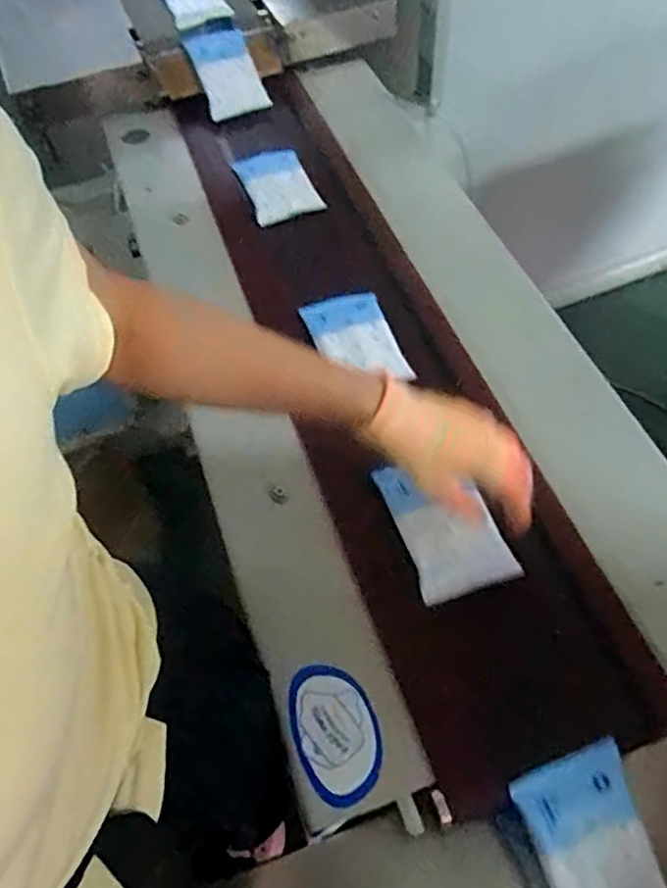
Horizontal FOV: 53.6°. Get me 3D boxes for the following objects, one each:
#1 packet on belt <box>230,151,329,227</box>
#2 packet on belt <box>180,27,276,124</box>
[{"bbox_3d":[-0.076,-0.343,0.868,0.085,0.020,0.141,-20,60,-9],"label":"packet on belt"},{"bbox_3d":[-0.155,-0.538,0.953,0.087,0.013,0.142,-19,81,-10],"label":"packet on belt"}]

